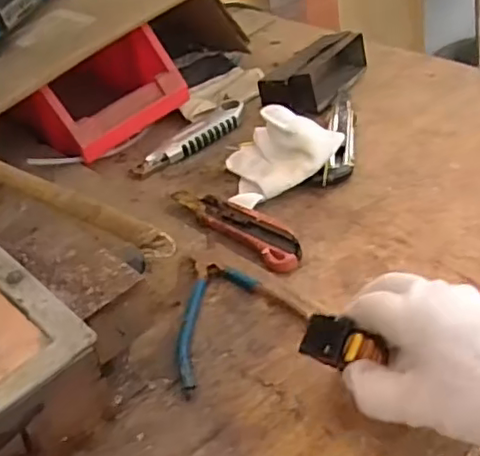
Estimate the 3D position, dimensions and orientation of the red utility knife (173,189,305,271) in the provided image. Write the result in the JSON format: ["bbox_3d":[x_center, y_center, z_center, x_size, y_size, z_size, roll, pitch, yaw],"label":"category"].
[{"bbox_3d":[-0.002,-0.005,0.571,0.036,0.016,0.151,-33,47,-27],"label":"red utility knife"}]

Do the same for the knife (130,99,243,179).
[{"bbox_3d":[-0.056,-0.101,0.696,0.155,0.027,0.037,-34,47,-28],"label":"knife"}]

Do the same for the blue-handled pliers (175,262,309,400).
[{"bbox_3d":[-0.021,0.063,0.465,0.106,0.019,0.101,-28,45,-23],"label":"blue-handled pliers"}]

